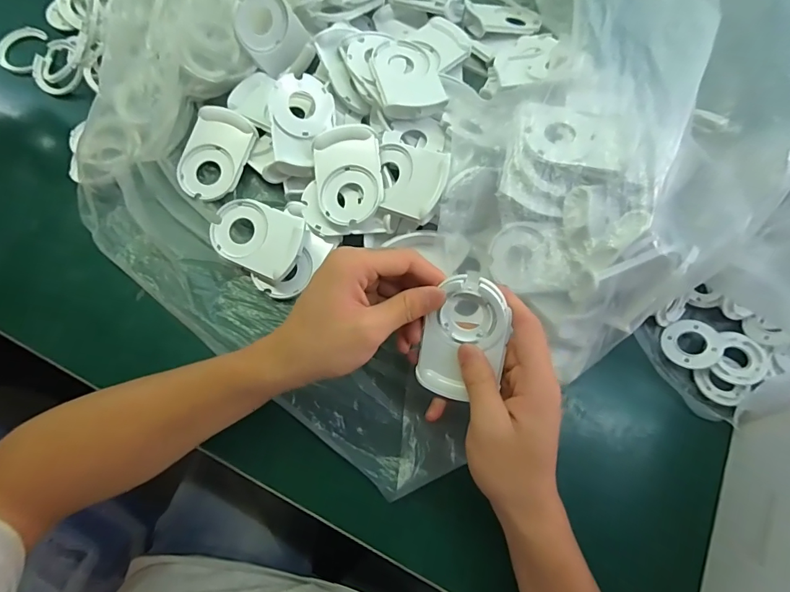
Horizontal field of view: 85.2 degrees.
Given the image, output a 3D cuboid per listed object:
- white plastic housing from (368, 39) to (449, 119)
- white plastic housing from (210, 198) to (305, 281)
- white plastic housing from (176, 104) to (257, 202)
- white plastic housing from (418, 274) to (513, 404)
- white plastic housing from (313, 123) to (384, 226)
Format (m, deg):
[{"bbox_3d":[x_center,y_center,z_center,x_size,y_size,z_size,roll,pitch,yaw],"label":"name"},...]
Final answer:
[{"bbox_3d":[0.009,-0.198,0.384,0.058,0.023,0.086,-12,74,-7],"label":"white plastic housing"},{"bbox_3d":[-0.119,-0.051,0.369,0.082,0.022,0.055,25,81,5],"label":"white plastic housing"},{"bbox_3d":[-0.164,-0.128,0.390,0.058,0.015,0.081,23,81,5],"label":"white plastic housing"},{"bbox_3d":[0.046,0.029,0.287,0.053,0.010,0.085,18,109,16],"label":"white plastic housing"},{"bbox_3d":[-0.039,-0.102,0.364,0.056,0.014,0.082,-6,73,-5],"label":"white plastic housing"}]

